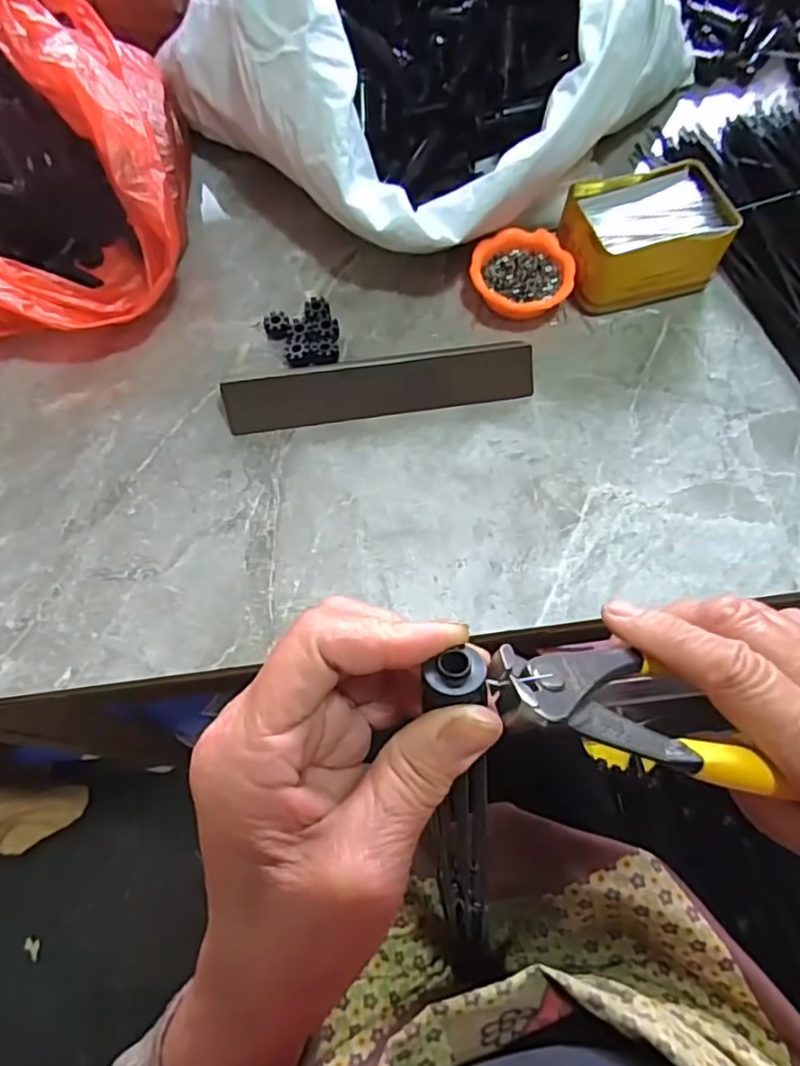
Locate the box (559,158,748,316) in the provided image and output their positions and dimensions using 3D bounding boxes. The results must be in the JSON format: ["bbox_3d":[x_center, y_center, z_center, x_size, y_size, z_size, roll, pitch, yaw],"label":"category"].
[{"bbox_3d":[0.182,-0.228,0.480,0.113,0.055,0.090,-15,67,-7],"label":"box"}]

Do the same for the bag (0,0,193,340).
[{"bbox_3d":[-0.295,-0.271,0.463,0.248,0.104,0.269,-7,67,-4],"label":"bag"}]

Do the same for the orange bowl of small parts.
[{"bbox_3d":[0.091,-0.191,0.477,0.074,0.027,0.071,0,66,-1],"label":"orange bowl of small parts"}]

